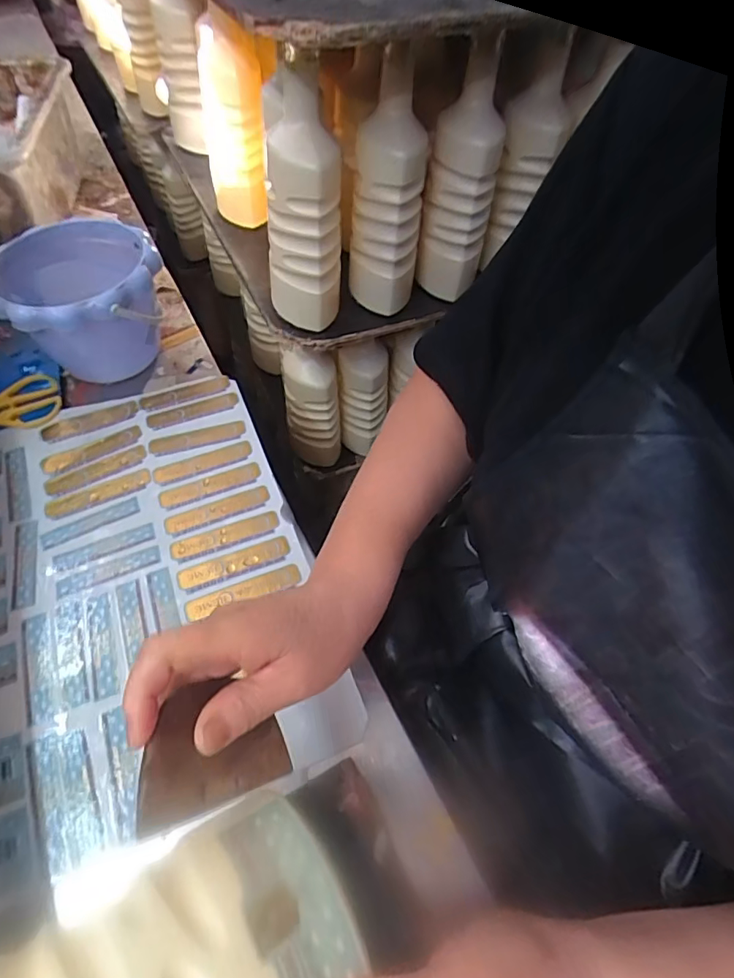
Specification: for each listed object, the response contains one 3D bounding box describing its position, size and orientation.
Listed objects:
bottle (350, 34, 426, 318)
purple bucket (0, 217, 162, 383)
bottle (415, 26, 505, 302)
[{"bbox_3d":[0.020,-0.293,0.511,0.070,0.212,0.081,8,54,2],"label":"bottle"},{"bbox_3d":[-0.282,-0.183,0.528,0.153,0.116,0.146,-15,59,-10],"label":"purple bucket"},{"bbox_3d":[0.099,-0.321,0.531,0.068,0.216,0.077,11,55,4],"label":"bottle"}]

